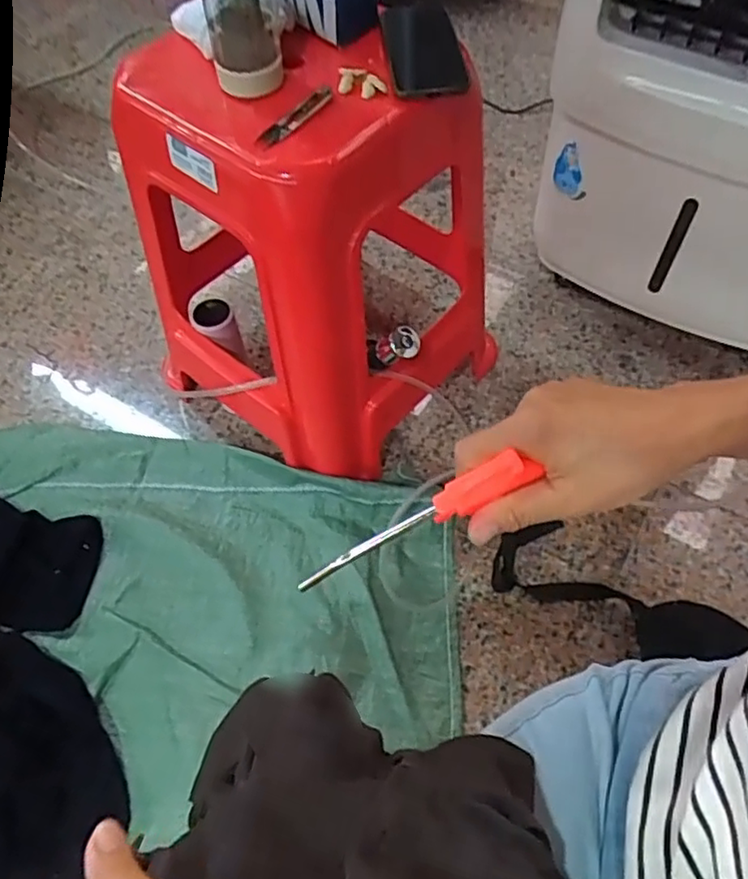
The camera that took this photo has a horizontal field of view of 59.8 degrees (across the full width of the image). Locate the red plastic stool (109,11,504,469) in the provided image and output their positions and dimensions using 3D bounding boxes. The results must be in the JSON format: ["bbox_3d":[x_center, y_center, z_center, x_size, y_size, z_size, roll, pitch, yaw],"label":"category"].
[{"bbox_3d":[-0.071,-0.264,0.864,0.390,0.454,0.413,36,65,22],"label":"red plastic stool"}]

